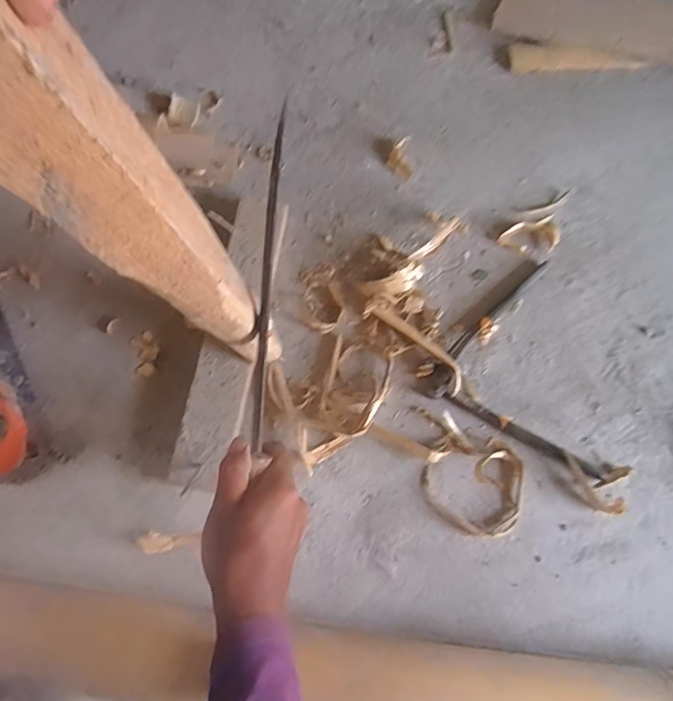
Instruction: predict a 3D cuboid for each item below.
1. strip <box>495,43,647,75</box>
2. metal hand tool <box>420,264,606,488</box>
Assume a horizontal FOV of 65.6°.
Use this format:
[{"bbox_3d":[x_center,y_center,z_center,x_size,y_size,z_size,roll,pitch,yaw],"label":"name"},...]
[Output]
[{"bbox_3d":[0.314,-0.390,0.697,0.191,0.011,0.037,-2,74,-2],"label":"strip"},{"bbox_3d":[0.234,0.011,0.577,0.205,0.020,0.198,30,75,7],"label":"metal hand tool"}]

